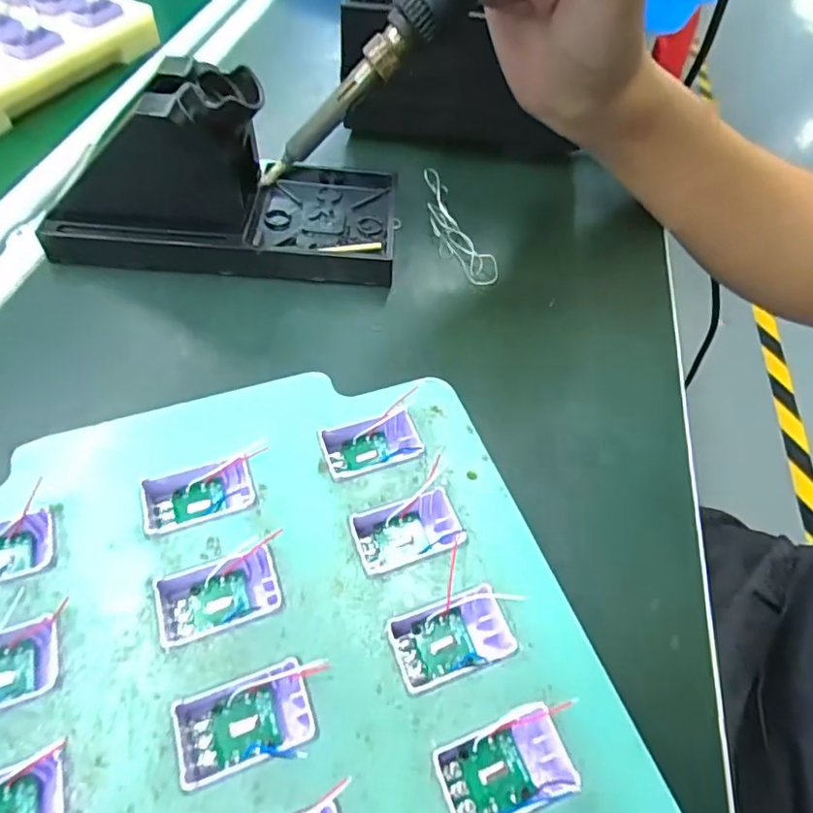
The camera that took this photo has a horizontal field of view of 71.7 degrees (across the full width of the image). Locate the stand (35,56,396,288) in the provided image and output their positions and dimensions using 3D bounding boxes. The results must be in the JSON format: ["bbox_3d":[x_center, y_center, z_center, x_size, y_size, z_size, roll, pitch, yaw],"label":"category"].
[{"bbox_3d":[-0.073,-0.107,0.257,0.141,0.069,0.074,0,56,-5],"label":"stand"}]

